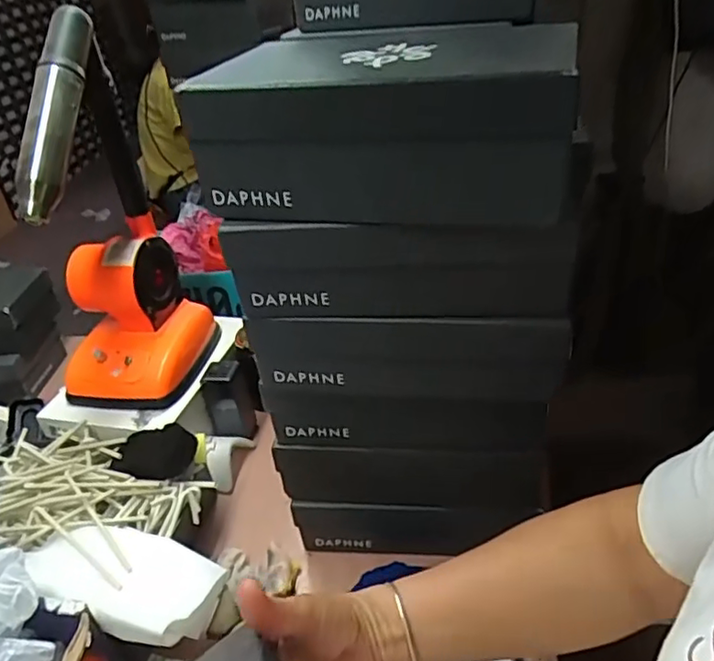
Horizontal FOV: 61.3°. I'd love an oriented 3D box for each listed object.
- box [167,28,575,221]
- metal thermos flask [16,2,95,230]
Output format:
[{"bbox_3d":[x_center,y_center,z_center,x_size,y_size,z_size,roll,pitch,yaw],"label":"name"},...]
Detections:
[{"bbox_3d":[0.031,-0.190,0.526,0.298,0.115,0.212,3,35,14],"label":"box"},{"bbox_3d":[-0.366,-0.257,0.719,0.059,0.257,0.045,5,-7,17],"label":"metal thermos flask"}]

